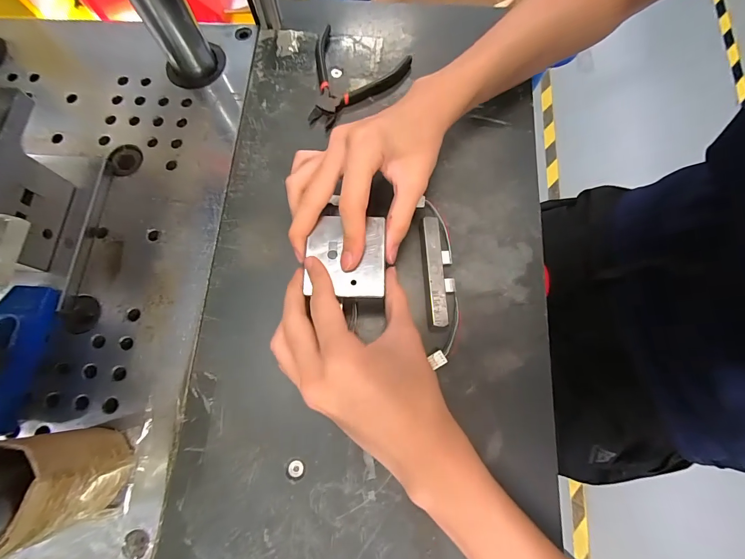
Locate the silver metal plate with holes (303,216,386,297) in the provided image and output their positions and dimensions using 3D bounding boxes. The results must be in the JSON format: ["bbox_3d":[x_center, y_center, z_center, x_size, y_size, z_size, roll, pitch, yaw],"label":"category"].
[{"bbox_3d":[-0.020,-0.018,0.268,0.057,0.007,0.062,2,75,0],"label":"silver metal plate with holes"}]

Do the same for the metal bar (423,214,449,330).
[{"bbox_3d":[0.054,-0.007,0.308,0.014,0.018,0.095,-3,75,-1],"label":"metal bar"}]

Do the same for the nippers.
[{"bbox_3d":[-0.029,-0.202,0.363,0.104,0.011,0.111,25,76,6],"label":"nippers"}]

